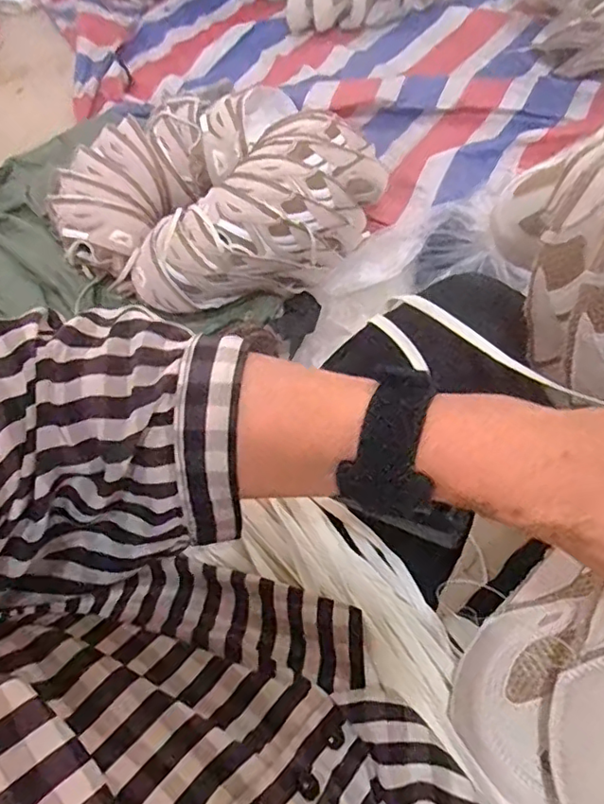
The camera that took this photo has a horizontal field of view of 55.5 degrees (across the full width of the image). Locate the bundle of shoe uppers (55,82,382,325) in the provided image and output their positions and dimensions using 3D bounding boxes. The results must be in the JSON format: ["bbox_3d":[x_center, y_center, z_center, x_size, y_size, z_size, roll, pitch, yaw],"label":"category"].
[{"bbox_3d":[-0.129,-0.331,0.925,0.469,0.141,0.330,9,64,8],"label":"bundle of shoe uppers"}]

